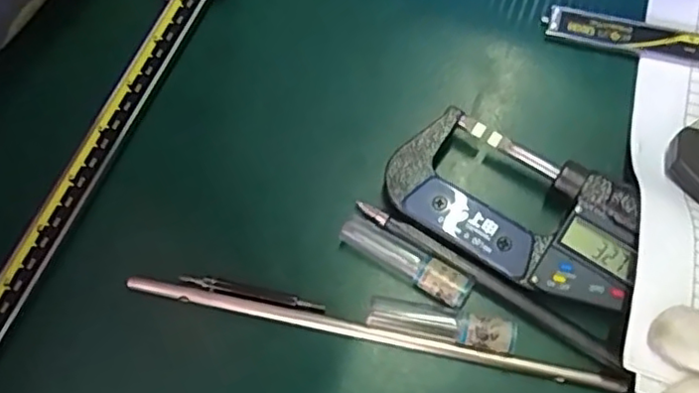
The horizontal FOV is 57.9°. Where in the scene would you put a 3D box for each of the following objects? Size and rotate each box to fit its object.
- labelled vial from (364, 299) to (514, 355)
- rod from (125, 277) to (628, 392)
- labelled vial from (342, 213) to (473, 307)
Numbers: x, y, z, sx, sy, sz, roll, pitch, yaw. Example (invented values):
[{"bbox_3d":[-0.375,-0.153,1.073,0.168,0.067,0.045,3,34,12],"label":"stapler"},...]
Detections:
[{"bbox_3d":[0.036,0.050,0.248,0.057,0.011,0.012,11,72,9],"label":"labelled vial"},{"bbox_3d":[0.006,0.053,0.254,0.197,0.007,0.008,10,72,9],"label":"rod"},{"bbox_3d":[0.023,0.026,0.260,0.057,0.011,0.013,32,76,15],"label":"labelled vial"}]

